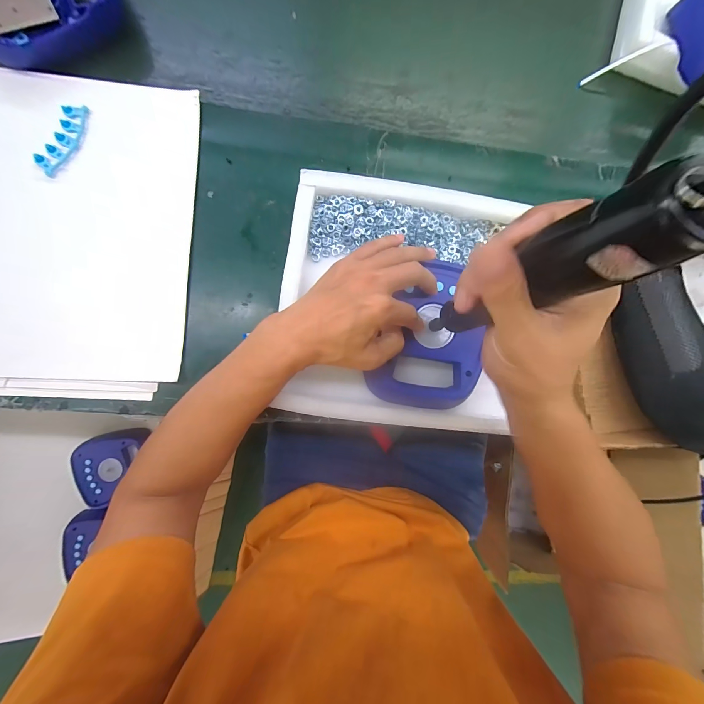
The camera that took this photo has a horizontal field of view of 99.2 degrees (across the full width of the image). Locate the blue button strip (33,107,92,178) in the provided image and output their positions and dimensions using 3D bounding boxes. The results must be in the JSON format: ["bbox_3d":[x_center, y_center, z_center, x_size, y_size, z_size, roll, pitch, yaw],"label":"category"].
[{"bbox_3d":[-0.360,-0.265,0.373,0.036,0.017,0.096,21,85,-5],"label":"blue button strip"}]

